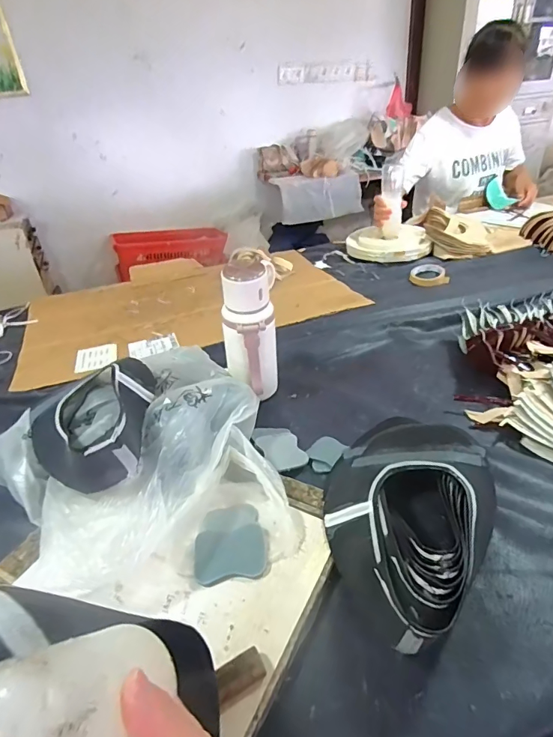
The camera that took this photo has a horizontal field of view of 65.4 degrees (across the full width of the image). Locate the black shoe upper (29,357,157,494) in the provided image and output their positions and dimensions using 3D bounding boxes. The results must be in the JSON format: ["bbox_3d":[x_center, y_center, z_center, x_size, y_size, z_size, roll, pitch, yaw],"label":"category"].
[{"bbox_3d":[-0.250,0.065,0.554,0.163,0.079,0.202,-7,33,-3],"label":"black shoe upper"}]

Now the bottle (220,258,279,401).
[{"bbox_3d":[-0.039,-0.048,0.669,0.087,0.224,0.086,-6,35,-1],"label":"bottle"}]

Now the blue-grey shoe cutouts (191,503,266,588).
[{"bbox_3d":[-0.052,0.190,0.477,0.077,0.009,0.089,-10,36,-5],"label":"blue-grey shoe cutouts"}]

